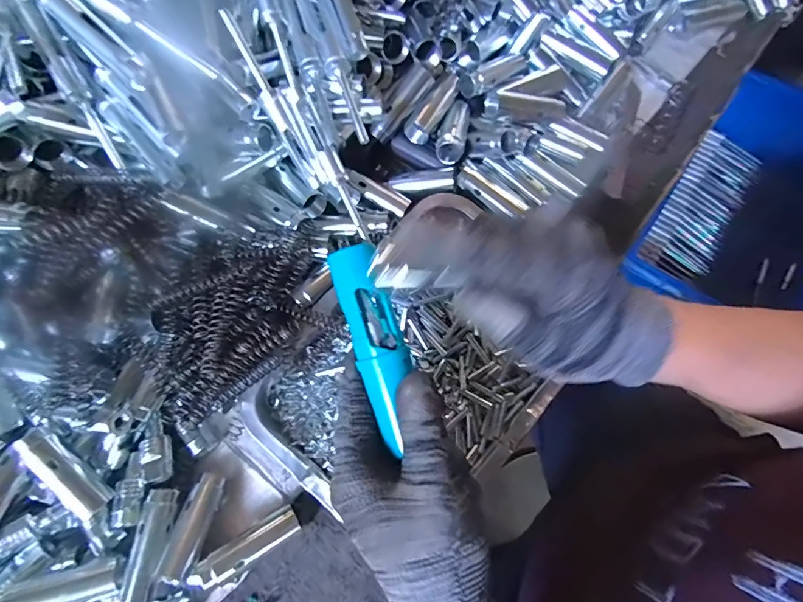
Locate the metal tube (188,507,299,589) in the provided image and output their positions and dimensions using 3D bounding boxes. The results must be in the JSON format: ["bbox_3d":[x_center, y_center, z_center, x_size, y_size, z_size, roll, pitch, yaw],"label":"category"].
[{"bbox_3d":[-0.109,0.174,0.294,0.074,0.015,0.018,-25,73,-26],"label":"metal tube"}]

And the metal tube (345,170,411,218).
[{"bbox_3d":[-0.021,-0.098,0.371,0.061,0.011,0.019,31,76,10],"label":"metal tube"}]

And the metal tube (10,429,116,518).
[{"bbox_3d":[-0.233,0.119,0.288,0.020,0.015,0.069,-41,99,-10],"label":"metal tube"}]

